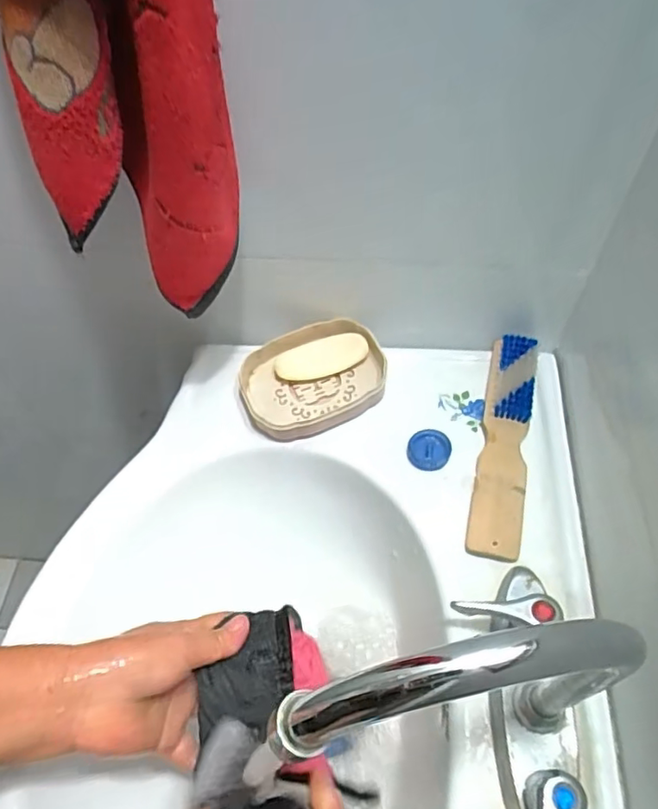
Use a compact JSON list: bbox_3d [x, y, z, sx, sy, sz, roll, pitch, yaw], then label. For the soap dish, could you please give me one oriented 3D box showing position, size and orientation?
[{"bbox_3d":[-0.014,-0.024,0.546,0.133,0.034,0.096,-21,58,-13],"label":"soap dish"}]

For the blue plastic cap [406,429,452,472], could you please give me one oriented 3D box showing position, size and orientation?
[{"bbox_3d":[0.087,0.039,0.512,0.037,0.013,0.035,-1,56,1],"label":"blue plastic cap"}]

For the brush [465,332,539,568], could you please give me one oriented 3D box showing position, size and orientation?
[{"bbox_3d":[0.150,0.028,0.501,0.040,0.032,0.203,11,57,9],"label":"brush"}]

